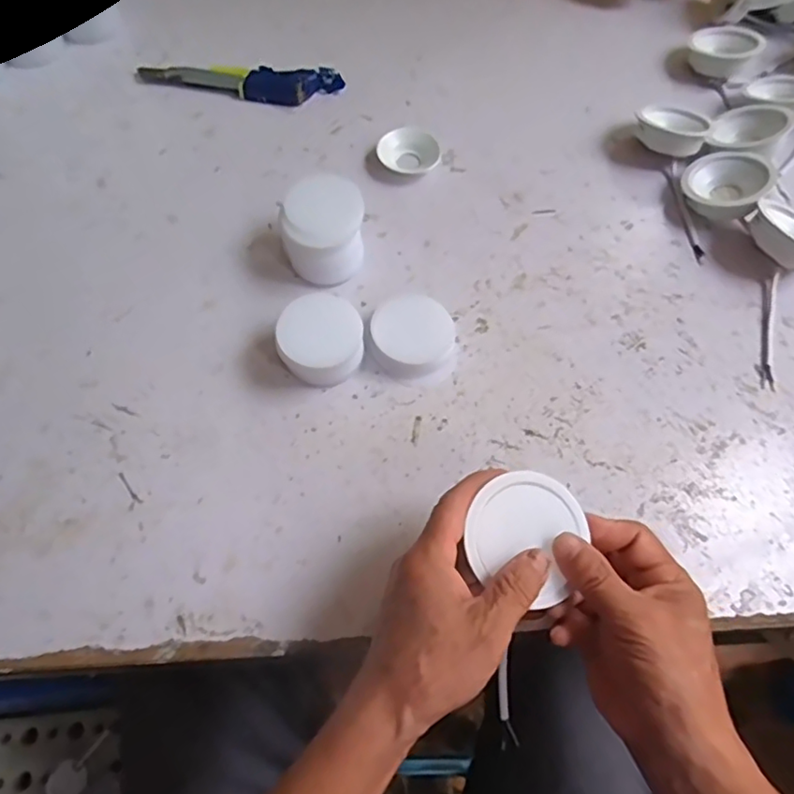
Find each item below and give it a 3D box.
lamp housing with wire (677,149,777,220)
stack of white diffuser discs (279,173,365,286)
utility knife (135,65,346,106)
[{"bbox_3d":[0.289,-0.186,0.513,0.066,0.026,0.066,-40,57,-4],"label":"lamp housing with wire"},{"bbox_3d":[-0.057,-0.130,0.458,0.062,0.056,0.073,3,63,-1],"label":"stack of white diffuser discs"},{"bbox_3d":[-0.152,-0.305,0.565,0.193,0.016,0.042,-1,64,-3],"label":"utility knife"}]

